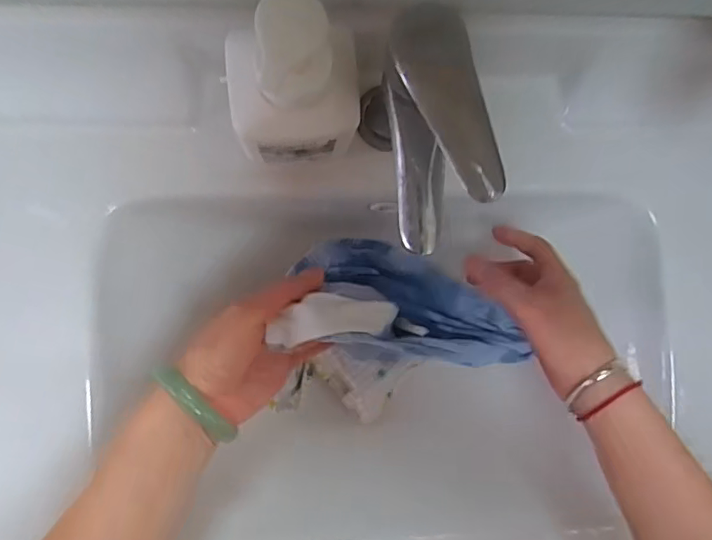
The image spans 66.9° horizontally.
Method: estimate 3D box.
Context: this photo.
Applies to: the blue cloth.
[{"bbox_3d":[0.043,0.024,0.417,0.167,0.063,0.087,5,88,-3],"label":"blue cloth"}]

